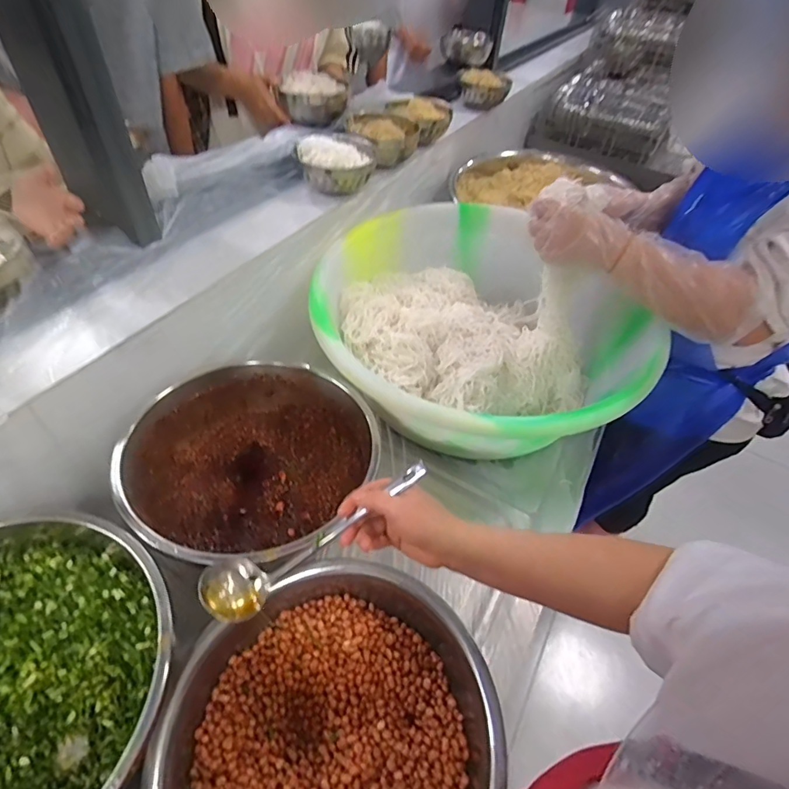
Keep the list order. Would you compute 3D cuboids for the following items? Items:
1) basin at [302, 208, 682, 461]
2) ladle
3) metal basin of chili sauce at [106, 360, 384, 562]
[{"bbox_3d":[0.145,-0.135,0.873,0.547,0.234,0.586,3,48,-3],"label":"basin"},{"bbox_3d":[-0.071,0.139,0.458,0.239,0.059,0.056,-34,56,-1],"label":"ladle"},{"bbox_3d":[-0.215,0.095,0.686,0.302,0.124,0.325,3,48,-3],"label":"metal basin of chili sauce"}]

